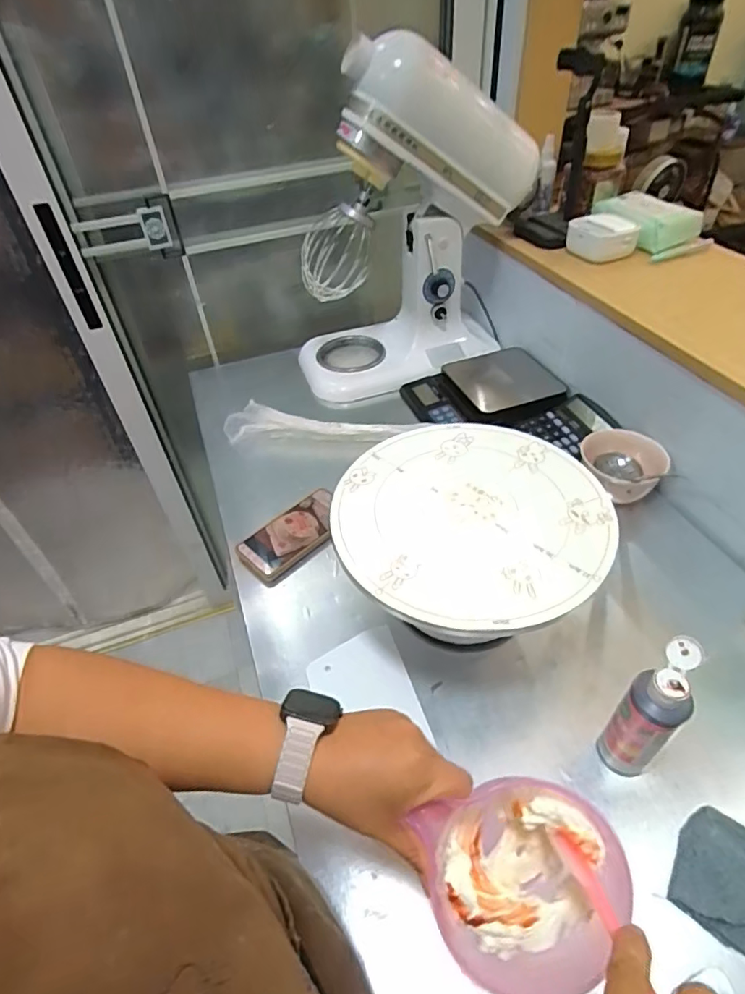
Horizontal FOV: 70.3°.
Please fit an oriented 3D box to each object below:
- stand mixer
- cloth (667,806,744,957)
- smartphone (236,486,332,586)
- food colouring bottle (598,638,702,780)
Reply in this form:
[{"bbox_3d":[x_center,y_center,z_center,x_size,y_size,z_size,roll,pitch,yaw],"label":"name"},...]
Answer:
[{"bbox_3d":[0.052,-0.445,0.896,0.396,0.470,0.216,-23,47,-18],"label":"stand mixer"},{"bbox_3d":[0.300,0.312,0.421,0.100,0.021,0.087,31,54,31],"label":"cloth"},{"bbox_3d":[-0.105,0.052,0.724,0.076,0.018,0.153,33,55,32],"label":"smartphone"},{"bbox_3d":[0.245,0.191,0.463,0.062,0.152,0.047,-35,52,-27],"label":"food colouring bottle"}]

